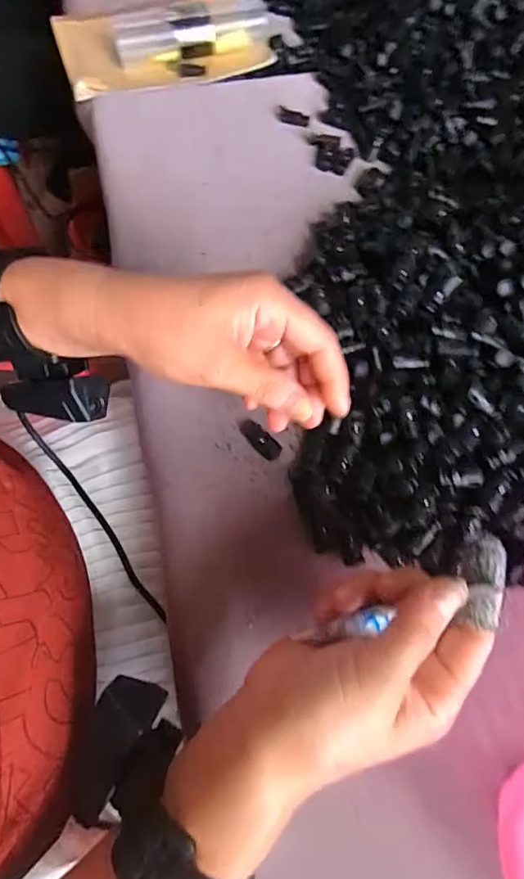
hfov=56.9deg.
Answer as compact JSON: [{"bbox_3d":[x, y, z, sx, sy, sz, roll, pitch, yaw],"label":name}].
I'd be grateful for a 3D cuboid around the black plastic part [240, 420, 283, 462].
[{"bbox_3d":[-0.001,-0.001,0.341,0.013,0.009,0.036,-39,74,-16],"label":"black plastic part"}]

